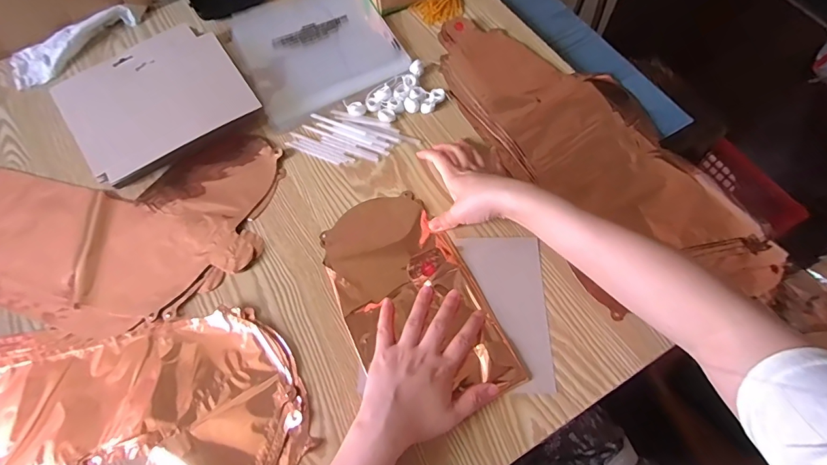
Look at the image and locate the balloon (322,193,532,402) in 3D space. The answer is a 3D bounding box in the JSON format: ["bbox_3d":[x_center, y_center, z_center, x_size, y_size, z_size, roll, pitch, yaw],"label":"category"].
[{"bbox_3d":[-0.004,0.068,0.453,0.141,0.015,0.247,-25,66,-9],"label":"balloon"}]

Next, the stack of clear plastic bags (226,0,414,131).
[{"bbox_3d":[-0.142,-0.275,0.607,0.208,0.009,0.235,-27,66,-10],"label":"stack of clear plastic bags"}]

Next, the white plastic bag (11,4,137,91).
[{"bbox_3d":[-0.491,-0.276,0.609,0.179,0.029,0.063,-37,68,-14],"label":"white plastic bag"}]

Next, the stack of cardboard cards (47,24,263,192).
[{"bbox_3d":[-0.325,-0.166,0.549,0.204,0.044,0.192,-34,67,-13],"label":"stack of cardboard cards"}]

